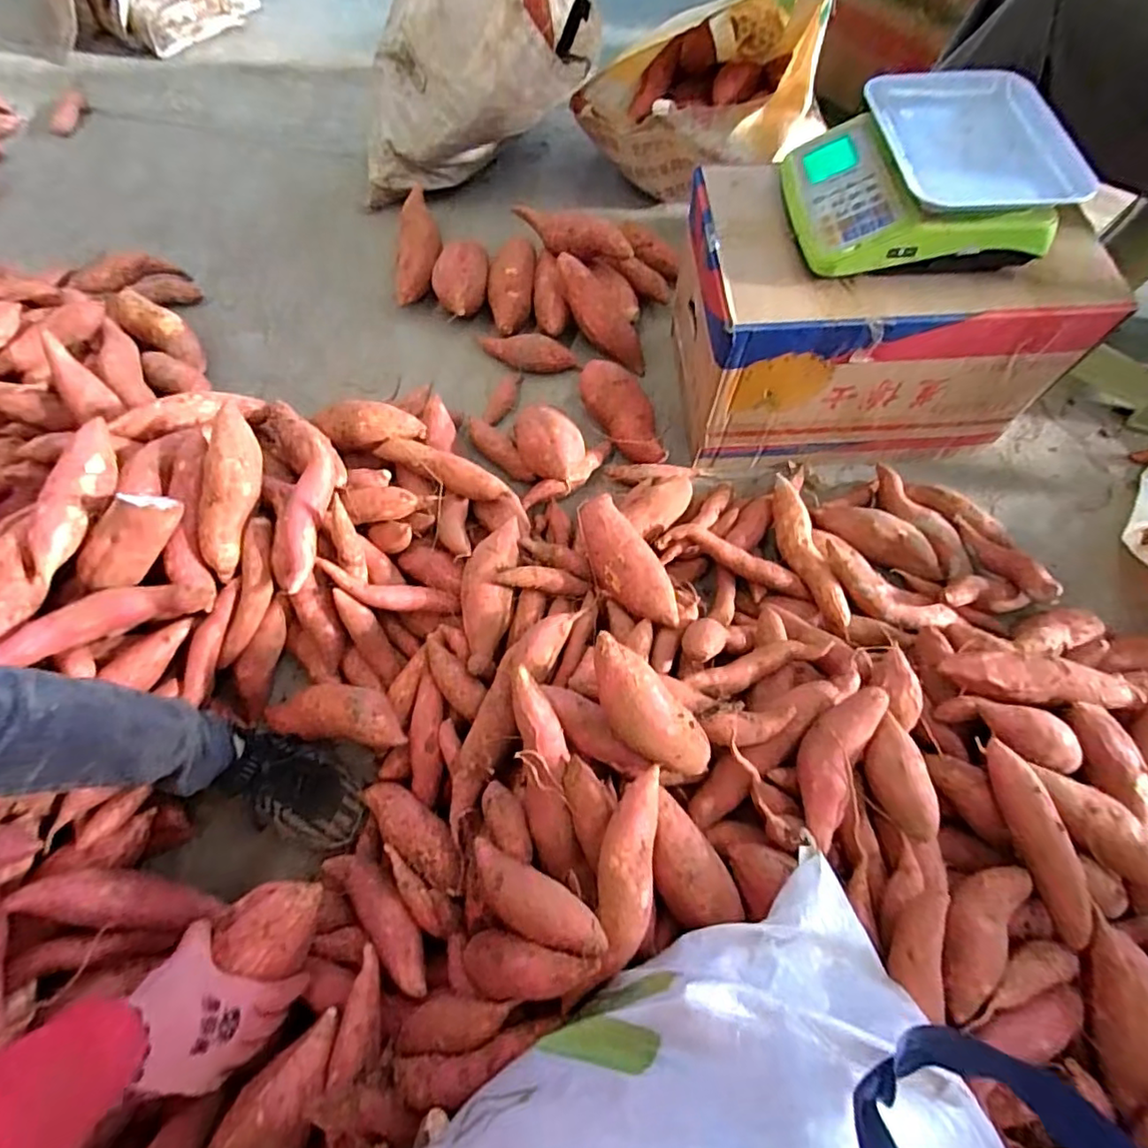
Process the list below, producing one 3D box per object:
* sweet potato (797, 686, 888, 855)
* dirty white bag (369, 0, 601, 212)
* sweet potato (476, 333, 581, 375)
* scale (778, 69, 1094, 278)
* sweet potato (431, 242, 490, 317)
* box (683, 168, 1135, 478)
[{"bbox_3d":[0.237,0.170,0.528,0.046,0.040,0.148,26,68,11],"label":"sweet potato"},{"bbox_3d":[-0.177,-0.948,1.019,0.420,0.376,0.334,2,66,0],"label":"dirty white bag"},{"bbox_3d":[-0.078,-0.368,0.954,0.179,0.043,0.053,8,66,3],"label":"sweet potato"},{"bbox_3d":[0.381,-0.438,0.632,0.261,0.093,0.207,0,66,-1],"label":"scale"},{"bbox_3d":[-0.195,-0.503,0.989,0.097,0.083,0.131,-9,66,-5],"label":"sweet potato"},{"bbox_3d":[0.380,-0.344,0.797,0.452,0.281,0.266,-2,66,-1],"label":"box"}]

